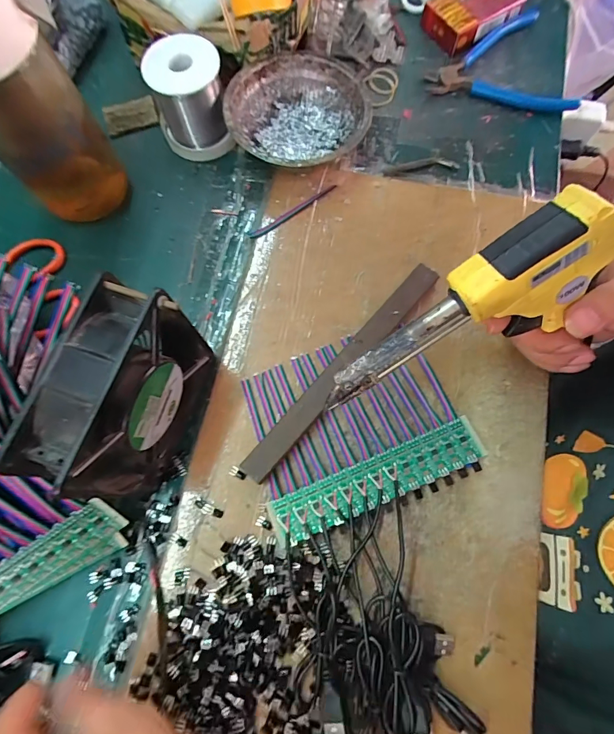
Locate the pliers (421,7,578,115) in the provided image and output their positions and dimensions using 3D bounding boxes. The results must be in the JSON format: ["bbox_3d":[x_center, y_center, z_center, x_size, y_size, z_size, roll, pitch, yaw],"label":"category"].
[{"bbox_3d":[0.194,-0.314,0.407,0.139,0.011,0.122,3,72,3],"label":"pliers"}]

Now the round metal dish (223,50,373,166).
[{"bbox_3d":[-0.007,-0.226,0.372,0.124,0.045,0.125,-1,72,2],"label":"round metal dish"}]

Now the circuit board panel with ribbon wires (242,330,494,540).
[{"bbox_3d":[0.039,0.043,0.308,0.155,0.007,0.130,-18,72,-3],"label":"circuit board panel with ribbon wires"}]

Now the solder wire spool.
[{"bbox_3d":[-0.107,-0.244,0.369,0.068,0.074,0.068,-1,72,2],"label":"solder wire spool"}]

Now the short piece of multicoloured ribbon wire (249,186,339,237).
[{"bbox_3d":[-0.012,-0.142,0.367,0.094,0.004,0.012,-31,73,-8],"label":"short piece of multicoloured ribbon wire"}]

